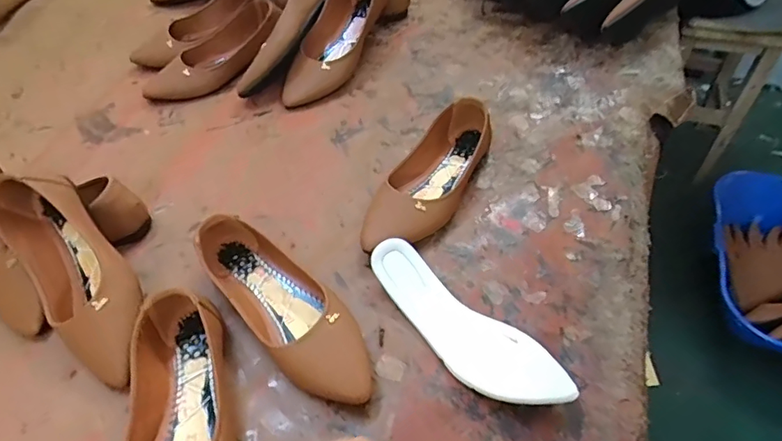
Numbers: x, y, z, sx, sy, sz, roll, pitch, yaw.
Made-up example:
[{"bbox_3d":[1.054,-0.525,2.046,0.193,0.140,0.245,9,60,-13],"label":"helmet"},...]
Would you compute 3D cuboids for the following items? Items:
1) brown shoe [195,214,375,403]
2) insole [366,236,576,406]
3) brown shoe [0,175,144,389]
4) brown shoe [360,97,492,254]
[{"bbox_3d":[-0.108,0.083,0.499,0.081,0.061,0.246,-37,58,-23],"label":"brown shoe"},{"bbox_3d":[0.069,0.101,0.487,0.075,0.040,0.228,-36,57,-23],"label":"insole"},{"bbox_3d":[-0.318,0.052,0.492,0.084,0.071,0.263,-35,75,-21],"label":"brown shoe"},{"bbox_3d":[0.048,-0.052,0.596,0.081,0.061,0.236,25,57,22],"label":"brown shoe"}]

